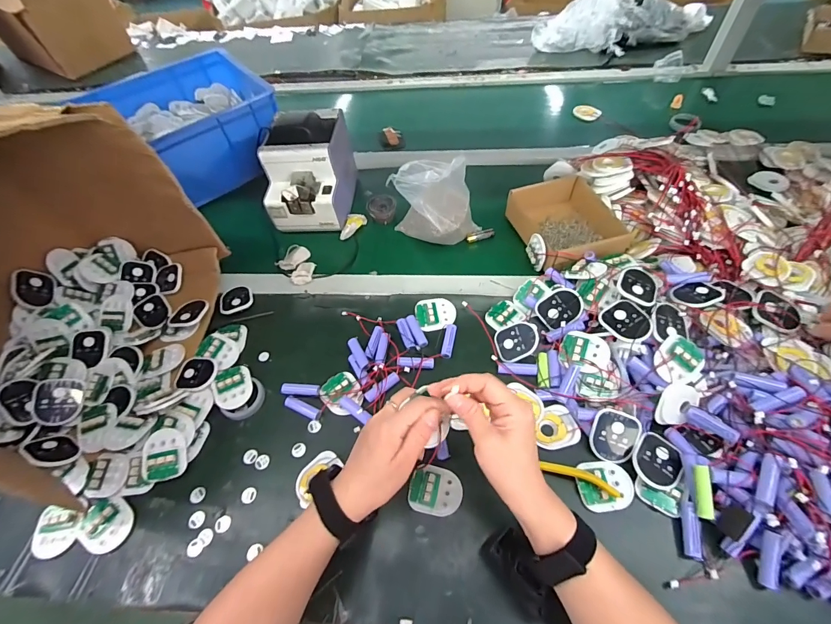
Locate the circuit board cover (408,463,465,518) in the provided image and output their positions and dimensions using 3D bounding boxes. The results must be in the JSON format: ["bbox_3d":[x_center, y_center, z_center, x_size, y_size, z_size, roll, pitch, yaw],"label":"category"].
[{"bbox_3d":[0.023,0.201,0.430,0.057,0.009,0.049,7,56,9],"label":"circuit board cover"}]

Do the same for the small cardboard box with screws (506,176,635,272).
[{"bbox_3d":[0.251,-0.143,0.633,0.144,0.049,0.176,-17,55,-7],"label":"small cardboard box with screws"}]

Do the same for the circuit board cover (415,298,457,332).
[{"bbox_3d":[0.031,0.002,0.566,0.059,0.011,0.052,-13,55,-5],"label":"circuit board cover"}]

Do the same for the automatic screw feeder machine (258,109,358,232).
[{"bbox_3d":[-0.191,-0.258,0.687,0.130,0.148,0.181,0,55,4],"label":"automatic screw feeder machine"}]

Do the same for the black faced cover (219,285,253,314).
[{"bbox_3d":[-0.289,-0.021,0.614,0.051,0.013,0.044,-29,58,-15],"label":"black faced cover"}]

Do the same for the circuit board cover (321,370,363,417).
[{"bbox_3d":[-0.098,0.107,0.509,0.051,0.007,0.058,-34,59,-18],"label":"circuit board cover"}]

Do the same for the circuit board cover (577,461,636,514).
[{"bbox_3d":[0.211,0.190,0.420,0.057,0.008,0.051,-4,55,2],"label":"circuit board cover"}]

